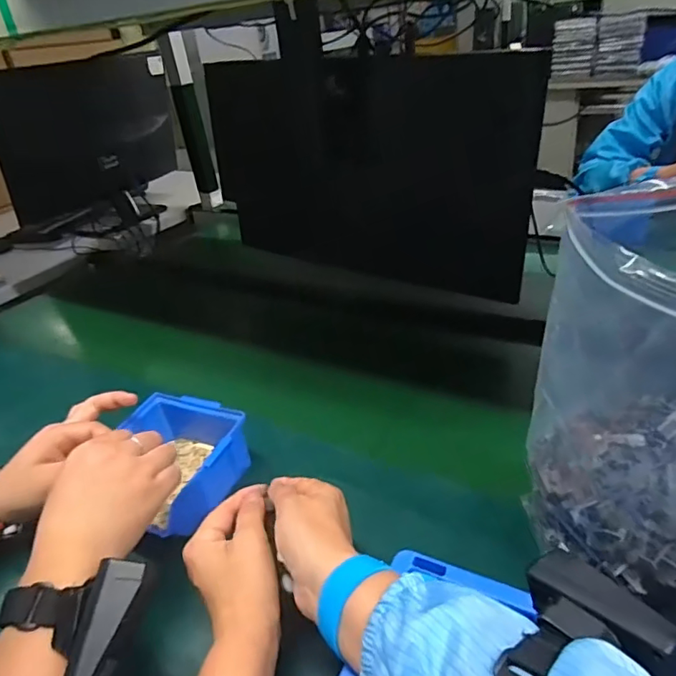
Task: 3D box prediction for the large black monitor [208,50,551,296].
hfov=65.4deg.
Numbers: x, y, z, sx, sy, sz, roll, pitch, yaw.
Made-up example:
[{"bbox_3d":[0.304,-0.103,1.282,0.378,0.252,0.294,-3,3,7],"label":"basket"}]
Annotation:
[{"bbox_3d":[0.021,-0.231,0.751,0.526,0.319,0.117,14,31,31],"label":"large black monitor"}]

